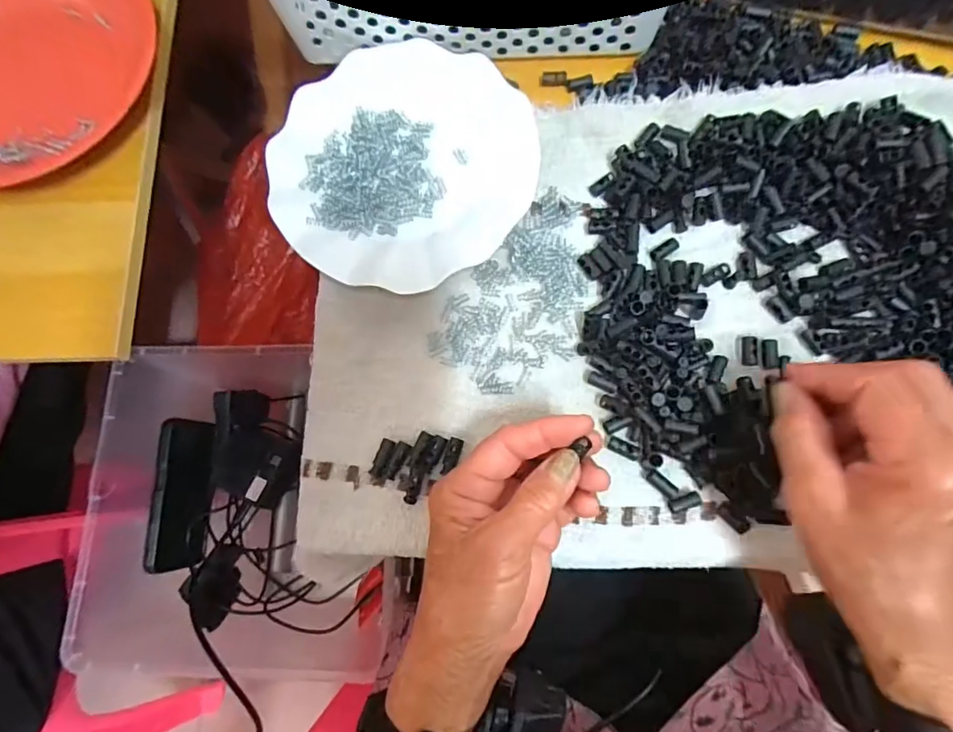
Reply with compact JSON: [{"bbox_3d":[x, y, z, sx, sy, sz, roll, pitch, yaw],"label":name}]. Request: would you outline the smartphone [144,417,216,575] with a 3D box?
[{"bbox_3d":[-0.335,0.145,0.570,0.006,0.068,0.163,-6,75,25],"label":"smartphone"}]

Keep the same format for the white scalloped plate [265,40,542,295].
[{"bbox_3d":[-0.050,-0.144,0.345,0.183,0.019,0.178,-1,78,3],"label":"white scalloped plate"}]

